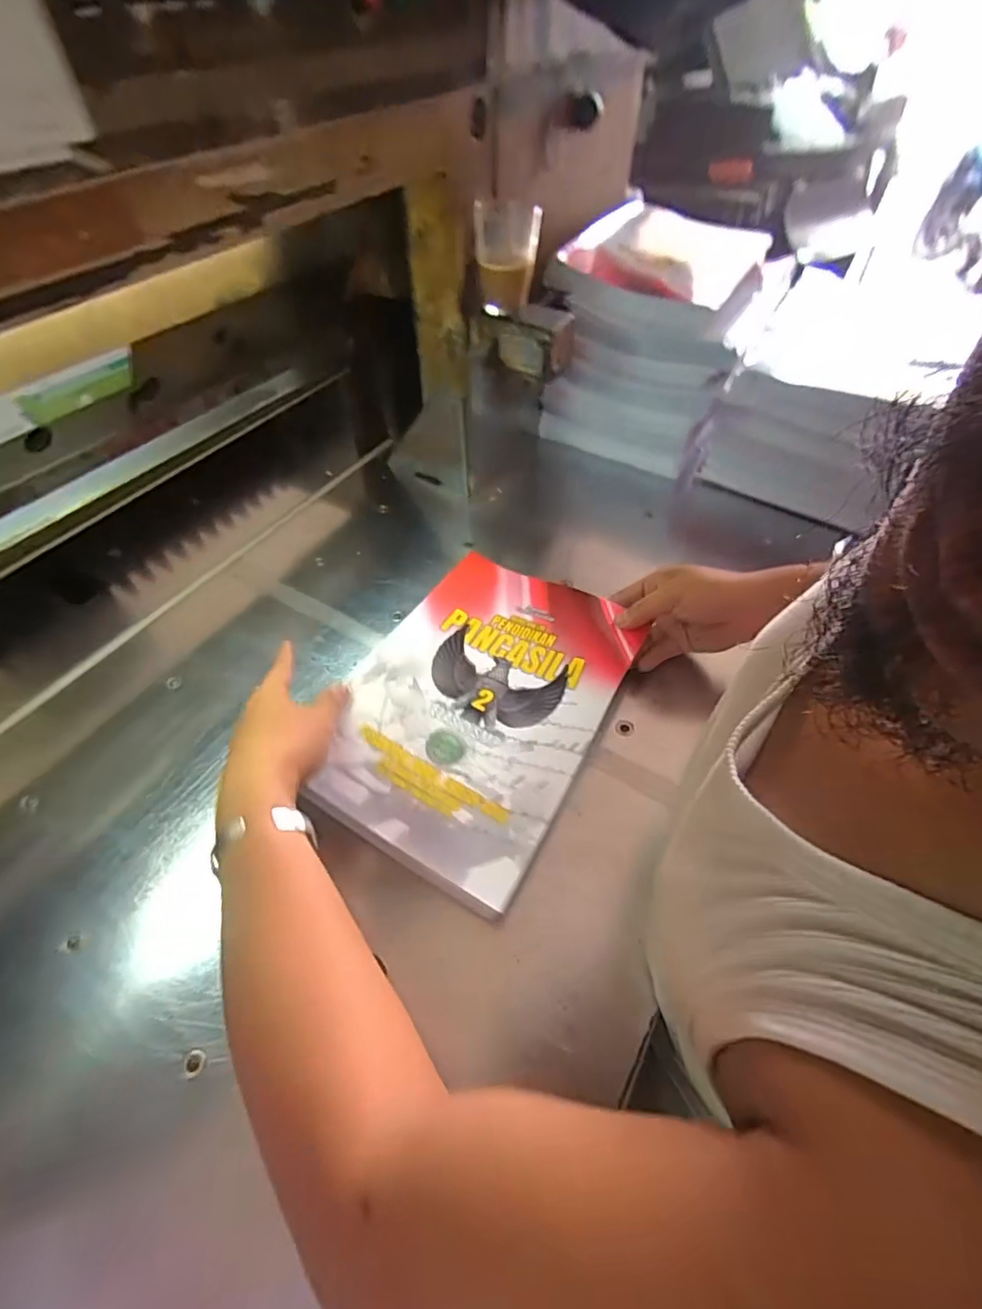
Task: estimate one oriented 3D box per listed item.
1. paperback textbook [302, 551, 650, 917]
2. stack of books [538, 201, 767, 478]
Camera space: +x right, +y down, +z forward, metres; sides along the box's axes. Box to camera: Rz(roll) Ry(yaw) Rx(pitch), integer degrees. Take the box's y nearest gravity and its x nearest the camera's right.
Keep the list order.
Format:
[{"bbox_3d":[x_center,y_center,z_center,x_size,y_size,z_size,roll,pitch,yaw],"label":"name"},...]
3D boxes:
[{"bbox_3d":[-0.011,0.036,0.500,0.211,0.022,0.305,24,55,19],"label":"paperback textbook"},{"bbox_3d":[0.229,-0.453,0.789,0.250,0.208,0.312,20,54,16],"label":"stack of books"}]

